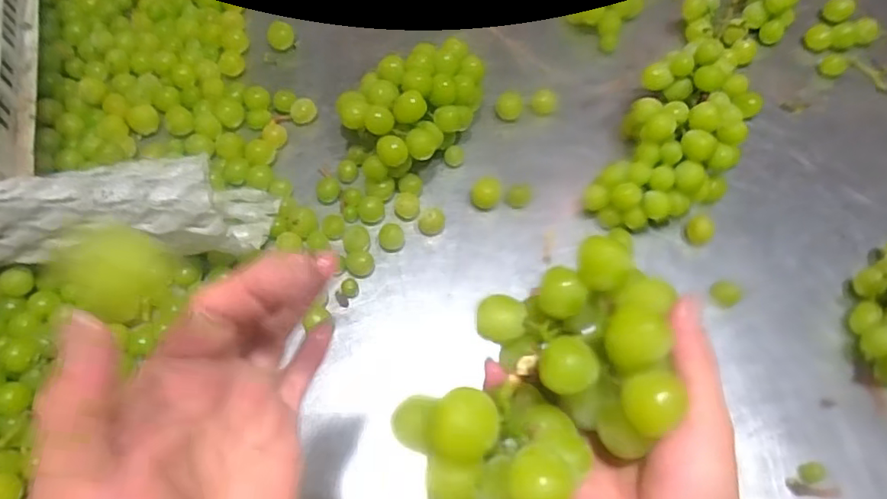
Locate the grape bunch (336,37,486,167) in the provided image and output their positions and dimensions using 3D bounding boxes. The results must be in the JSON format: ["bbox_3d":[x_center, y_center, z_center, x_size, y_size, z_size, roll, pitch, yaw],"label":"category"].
[{"bbox_3d":[-0.027,-0.142,0.552,0.144,0.072,0.108,-38,69,-19],"label":"grape bunch"}]

